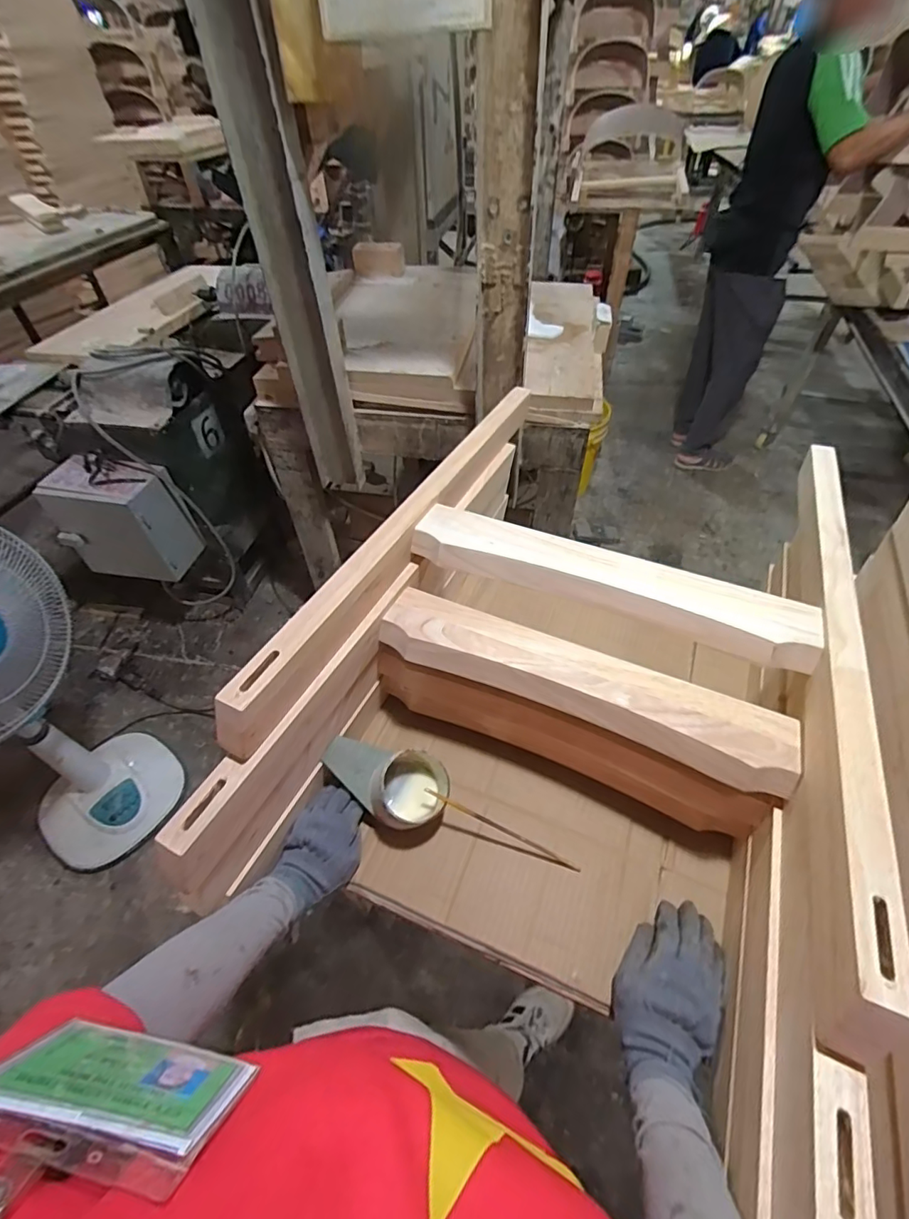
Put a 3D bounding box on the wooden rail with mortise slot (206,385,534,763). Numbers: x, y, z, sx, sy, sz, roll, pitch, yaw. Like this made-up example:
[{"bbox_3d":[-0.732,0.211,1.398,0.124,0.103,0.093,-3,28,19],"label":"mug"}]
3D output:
[{"bbox_3d":[-0.045,-0.119,0.648,0.032,0.076,0.683,20,52,18],"label":"wooden rail with mortise slot"}]

